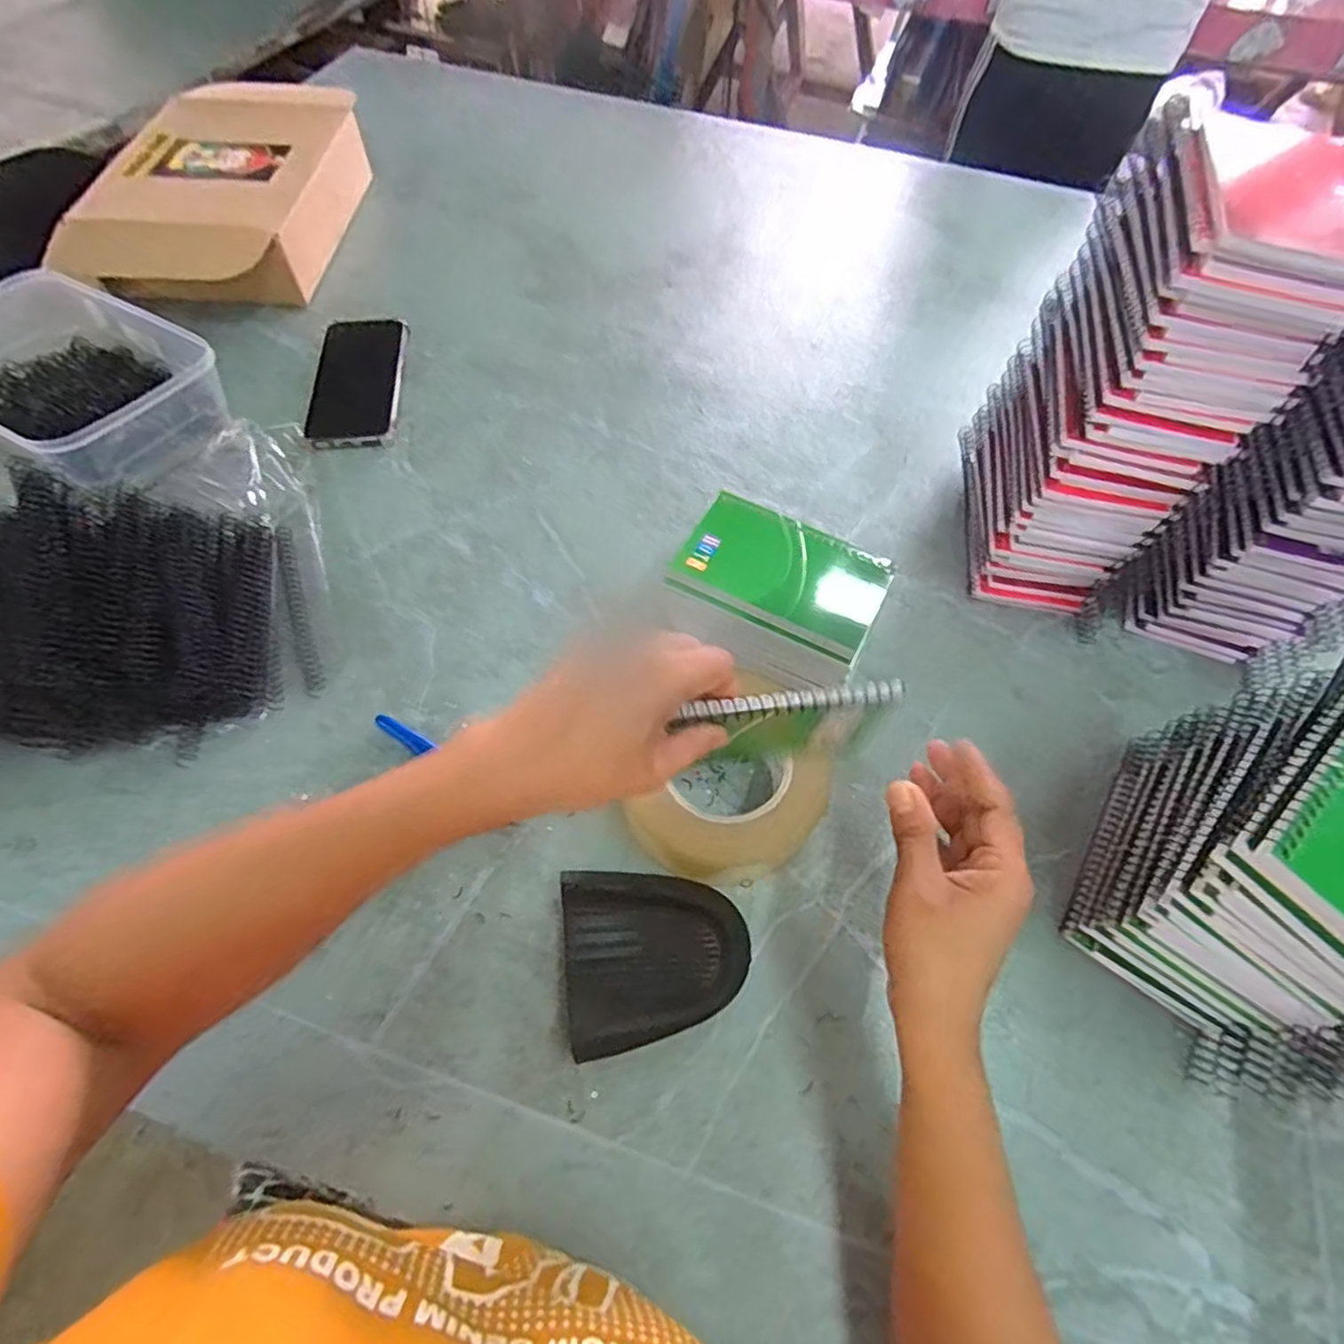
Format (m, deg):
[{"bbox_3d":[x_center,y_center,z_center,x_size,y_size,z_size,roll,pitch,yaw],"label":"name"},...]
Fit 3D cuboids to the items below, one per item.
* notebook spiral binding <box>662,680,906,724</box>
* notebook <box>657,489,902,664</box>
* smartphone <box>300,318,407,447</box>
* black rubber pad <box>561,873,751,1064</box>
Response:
[{"bbox_3d":[0.058,0.014,0.326,0.108,0.008,0.011,-6,60,-5],"label":"notebook spiral binding"},{"bbox_3d":[0.073,-0.066,0.451,0.128,0.009,0.089,26,63,10],"label":"notebook"},{"bbox_3d":[-0.291,-0.269,0.638,0.078,0.011,0.168,-3,60,-4],"label":"smartphone"},{"bbox_3d":[-0.009,0.164,0.398,0.101,0.031,0.091,-5,60,-5],"label":"black rubber pad"}]

